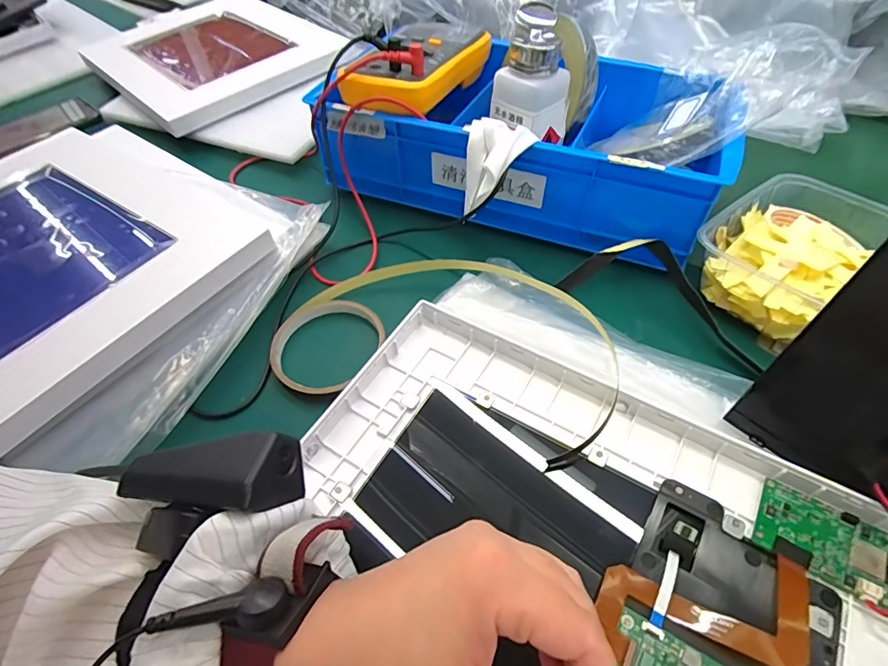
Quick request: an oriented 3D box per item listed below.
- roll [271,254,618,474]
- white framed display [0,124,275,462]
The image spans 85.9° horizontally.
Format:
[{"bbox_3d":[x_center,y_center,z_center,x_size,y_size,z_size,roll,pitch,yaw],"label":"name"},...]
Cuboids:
[{"bbox_3d":[-0.004,0.000,0.354,0.226,0.031,0.150,19,55,17],"label":"roll"},{"bbox_3d":[-0.322,-0.060,0.380,0.305,0.033,0.288,28,58,22],"label":"white framed display"}]

